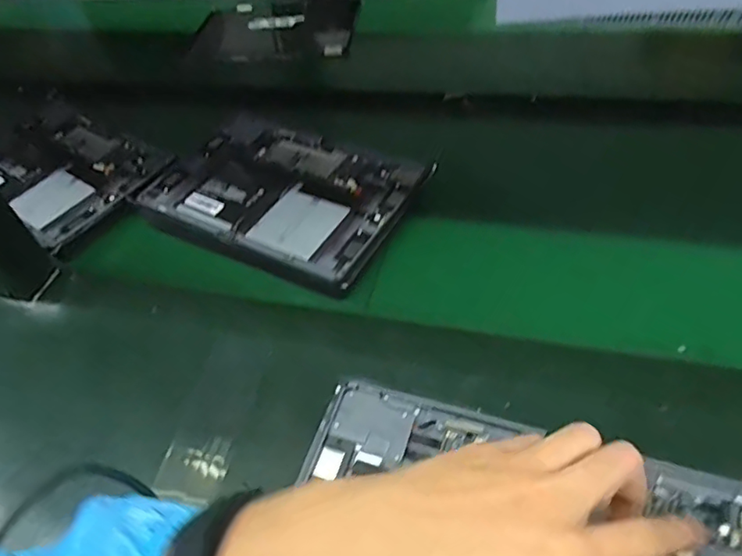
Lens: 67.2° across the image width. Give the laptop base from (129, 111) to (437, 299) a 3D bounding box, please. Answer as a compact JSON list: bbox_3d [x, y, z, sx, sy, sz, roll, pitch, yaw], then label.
[{"bbox_3d":[-0.094,-0.085,0.556,0.261,0.026,0.167,21,55,23],"label":"laptop base"}]

